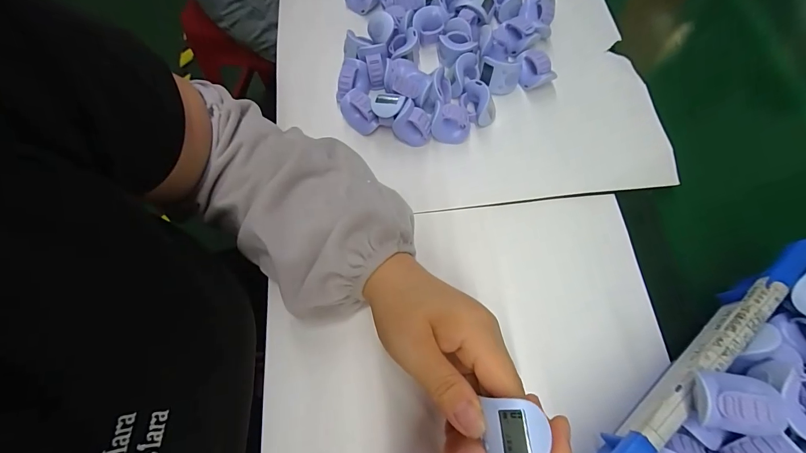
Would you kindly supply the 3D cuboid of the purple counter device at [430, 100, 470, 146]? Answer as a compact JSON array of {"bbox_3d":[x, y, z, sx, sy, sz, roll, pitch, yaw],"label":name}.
[{"bbox_3d":[0.045,-0.095,0.332,0.035,0.036,0.021,16,70,7],"label":"purple counter device"}]

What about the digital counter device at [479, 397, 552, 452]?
[{"bbox_3d":[0.057,0.103,0.179,0.030,0.014,0.029,-13,66,21],"label":"digital counter device"}]

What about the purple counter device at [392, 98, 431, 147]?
[{"bbox_3d":[0.010,-0.092,0.332,0.029,0.034,0.025,39,75,15],"label":"purple counter device"}]

